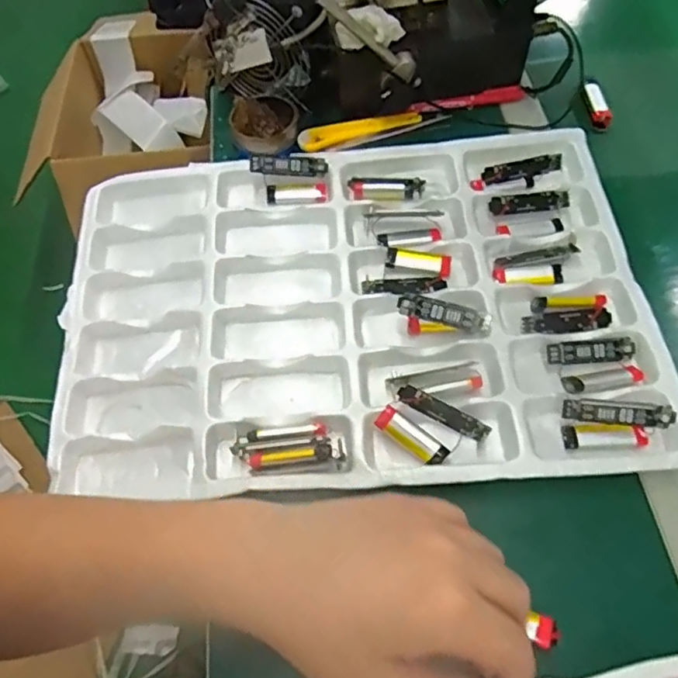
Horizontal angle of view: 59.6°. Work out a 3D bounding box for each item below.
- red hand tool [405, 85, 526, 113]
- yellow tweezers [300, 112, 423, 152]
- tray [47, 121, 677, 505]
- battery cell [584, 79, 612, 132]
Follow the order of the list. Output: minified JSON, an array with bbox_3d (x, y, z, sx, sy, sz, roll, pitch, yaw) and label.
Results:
[{"bbox_3d":[0.129,-0.242,0.599,0.120,0.012,0.010,-10,59,-3],"label":"red hand tool"},{"bbox_3d":[0.020,-0.209,0.584,0.123,0.009,0.026,-19,60,-8],"label":"yellow tweezers"},{"bbox_3d":[0.006,-0.034,0.478,0.454,0.034,0.322,-4,60,0],"label":"tray"},{"bbox_3d":[0.258,-0.236,0.596,0.021,0.018,0.057,-7,59,-1],"label":"battery cell"}]

